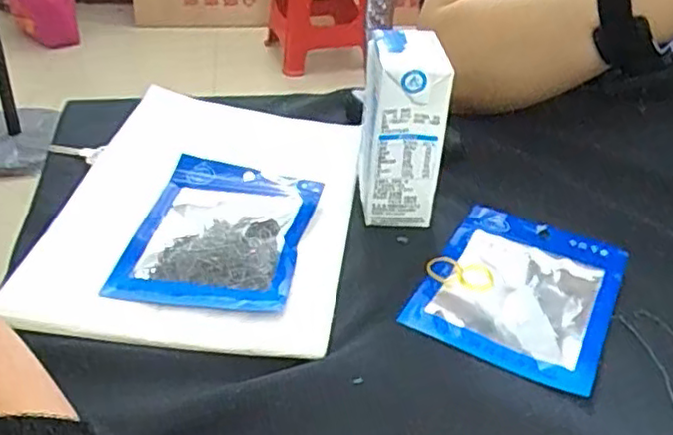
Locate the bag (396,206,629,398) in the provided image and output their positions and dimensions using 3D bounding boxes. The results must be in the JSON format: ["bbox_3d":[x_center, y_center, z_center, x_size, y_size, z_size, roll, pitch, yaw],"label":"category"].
[{"bbox_3d":[0.107,0.038,0.390,0.097,0.004,0.134,18,37,21],"label":"bag"}]

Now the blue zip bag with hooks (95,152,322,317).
[{"bbox_3d":[-0.068,0.008,0.404,0.098,0.017,0.130,7,34,7],"label":"blue zip bag with hooks"}]

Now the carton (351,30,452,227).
[{"bbox_3d":[0.038,-0.053,0.422,0.051,0.112,0.058,-1,34,-5],"label":"carton"}]

